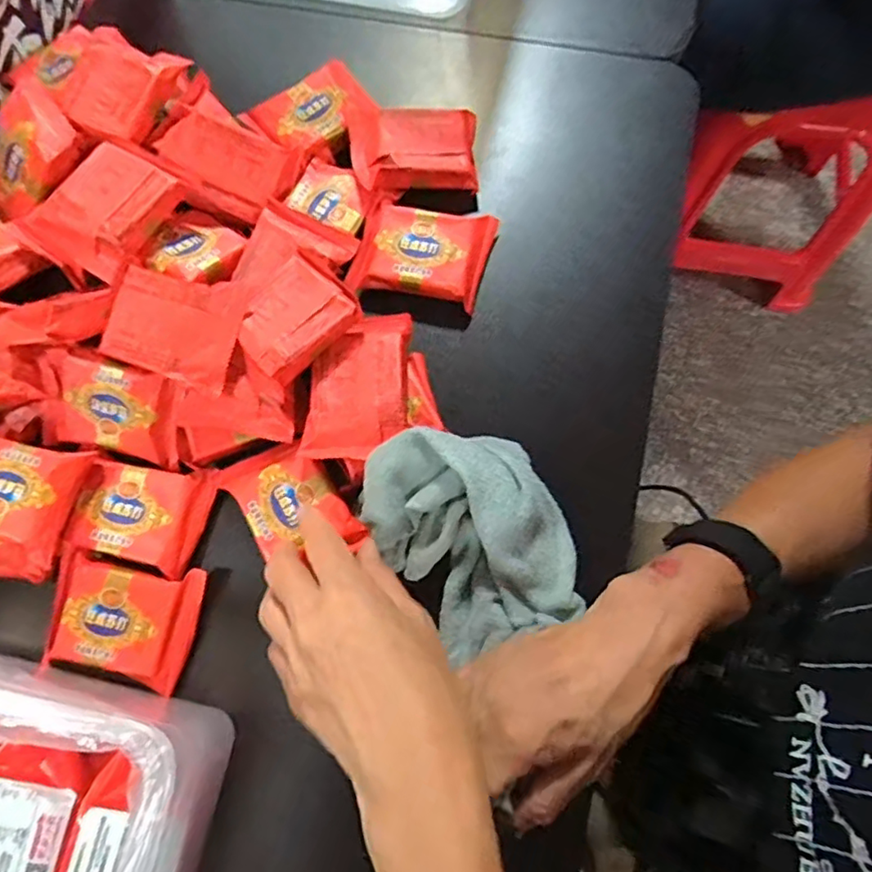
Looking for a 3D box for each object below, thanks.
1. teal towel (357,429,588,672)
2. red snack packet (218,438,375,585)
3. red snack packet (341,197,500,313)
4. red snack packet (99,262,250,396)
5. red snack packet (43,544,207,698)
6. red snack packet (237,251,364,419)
[{"bbox_3d":[0.020,0.055,0.343,0.107,0.047,0.127,-30,80,-6],"label":"teal towel"},{"bbox_3d":[-0.089,0.042,0.366,0.055,0.011,0.083,-38,81,-7],"label":"red snack packet"},{"bbox_3d":[-0.009,-0.127,0.410,0.088,0.017,0.067,11,75,5],"label":"red snack packet"},{"bbox_3d":[-0.156,-0.069,0.357,0.080,0.026,0.065,20,76,7],"label":"red snack packet"},{"bbox_3d":[-0.187,0.108,0.359,0.084,0.015,0.066,8,75,4],"label":"red snack packet"},{"bbox_3d":[-0.085,-0.067,0.361,0.055,0.018,0.089,34,78,10],"label":"red snack packet"}]

